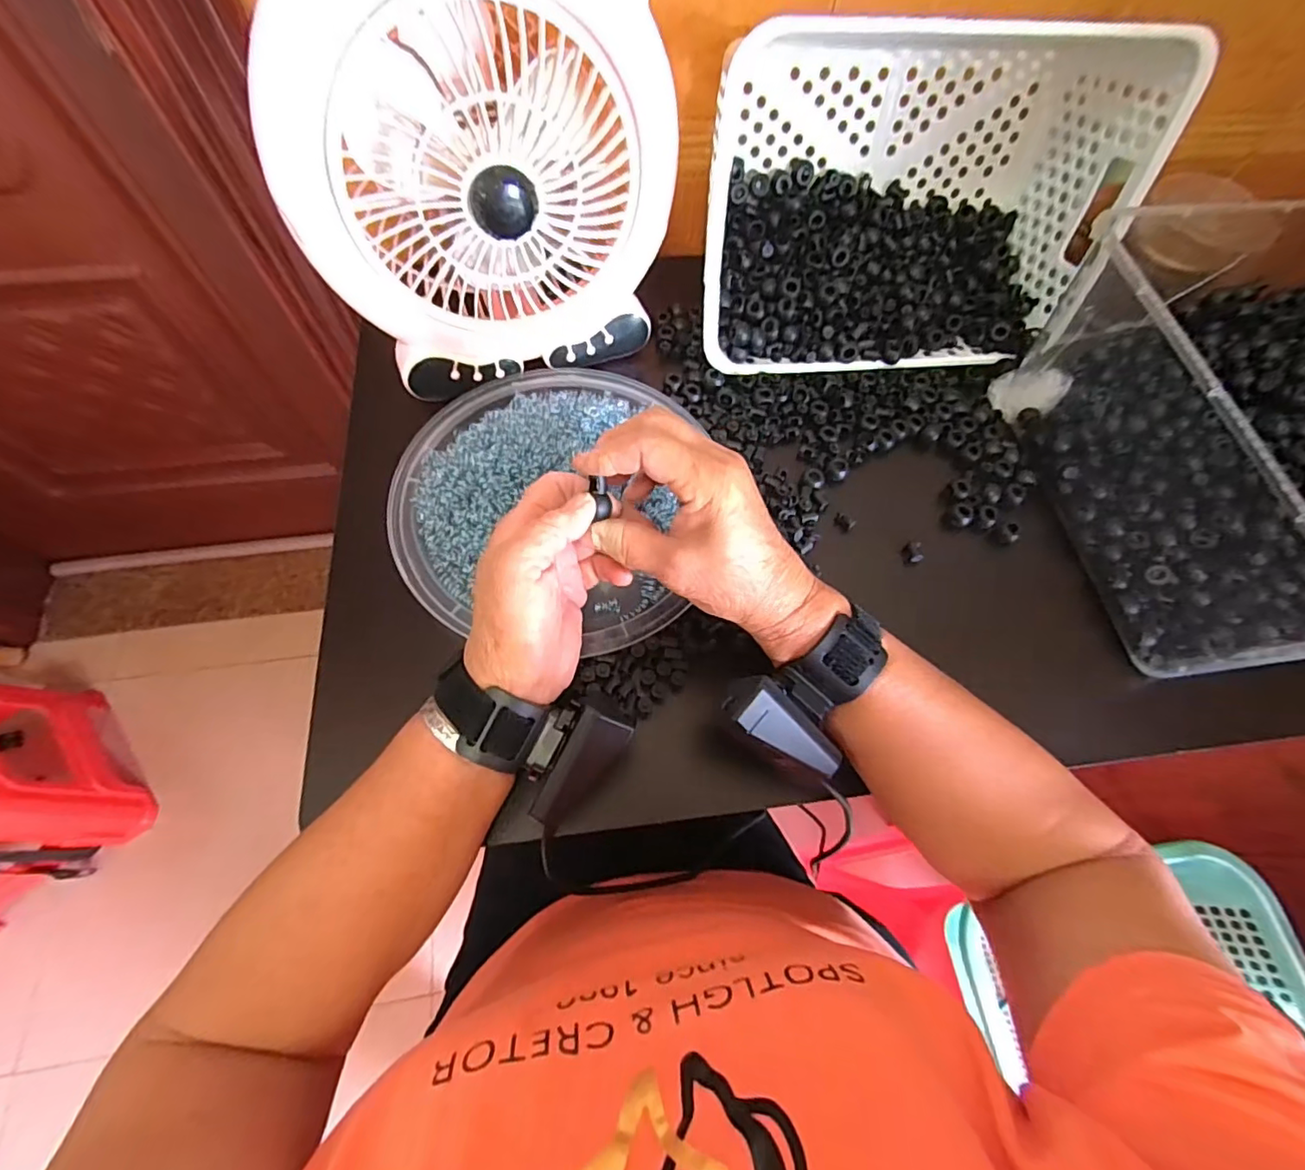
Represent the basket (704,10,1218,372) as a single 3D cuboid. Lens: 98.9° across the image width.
[{"bbox_3d":[0.188,-0.278,0.437,0.312,0.224,0.123,-3,43,-7],"label":"basket"}]

